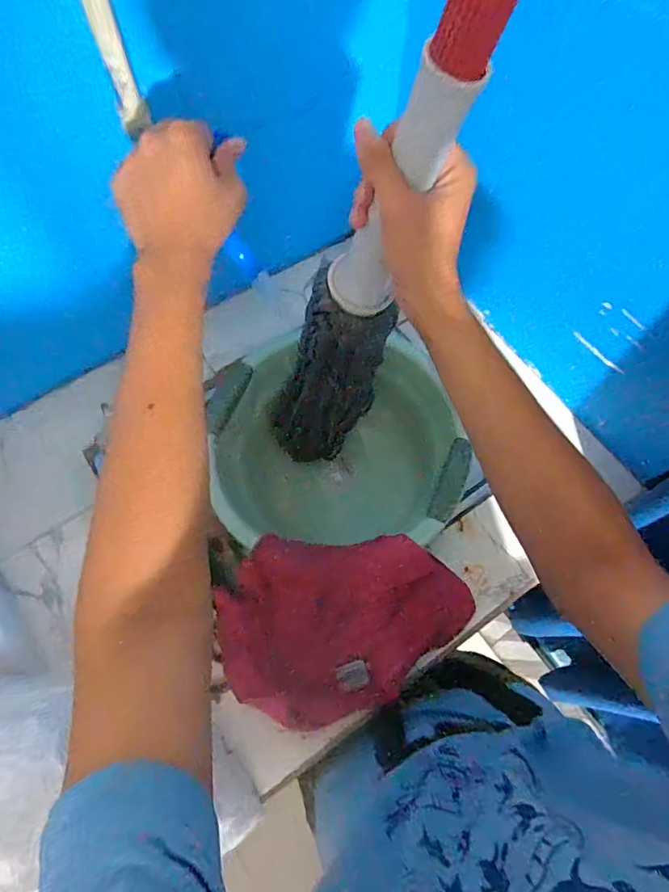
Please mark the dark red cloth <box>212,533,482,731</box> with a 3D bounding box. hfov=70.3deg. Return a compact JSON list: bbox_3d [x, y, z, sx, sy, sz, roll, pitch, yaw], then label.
[{"bbox_3d":[0.015,0.216,0.573,0.297,0.023,0.203,-1,69,-2],"label":"dark red cloth"}]

